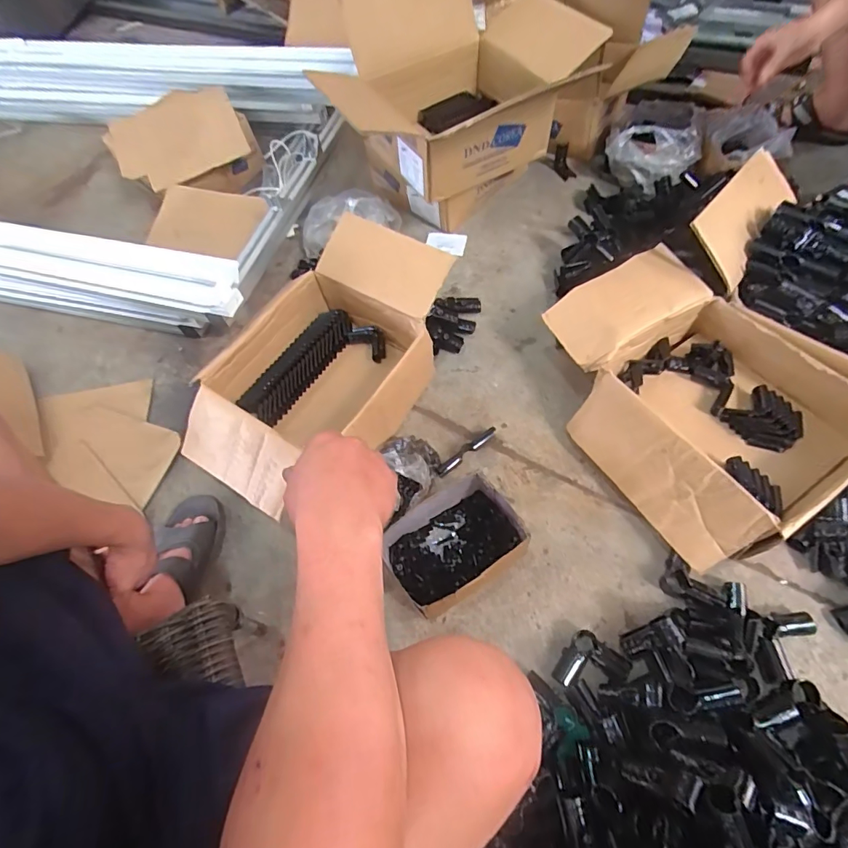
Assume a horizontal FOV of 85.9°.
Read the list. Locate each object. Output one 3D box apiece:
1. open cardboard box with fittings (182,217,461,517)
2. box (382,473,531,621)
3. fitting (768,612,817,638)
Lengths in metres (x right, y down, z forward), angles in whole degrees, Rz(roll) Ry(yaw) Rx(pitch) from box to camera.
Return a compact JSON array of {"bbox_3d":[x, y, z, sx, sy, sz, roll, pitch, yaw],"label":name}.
[{"bbox_3d":[-0.193,-0.107,0.849,0.326,0.201,0.515,33,68,20],"label":"open cardboard box with fittings"},{"bbox_3d":[0.038,0.182,0.698,0.209,0.078,0.146,-29,63,-11],"label":"box"},{"bbox_3d":[0.506,0.279,0.632,0.057,0.026,0.029,-3,61,2],"label":"fitting"}]

